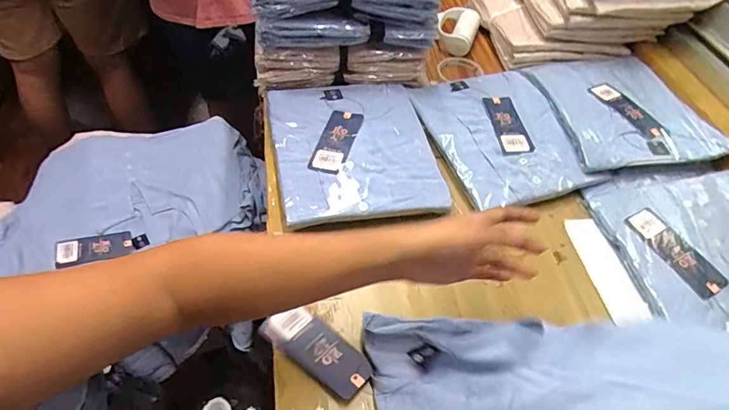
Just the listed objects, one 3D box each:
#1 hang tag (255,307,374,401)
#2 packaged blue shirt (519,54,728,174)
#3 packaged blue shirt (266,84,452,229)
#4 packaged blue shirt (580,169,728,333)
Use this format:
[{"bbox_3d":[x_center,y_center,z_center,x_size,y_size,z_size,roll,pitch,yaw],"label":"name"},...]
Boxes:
[{"bbox_3d":[-0.046,0.143,0.454,0.115,0.008,0.048,29,50,20],"label":"hang tag"},{"bbox_3d":[0.376,-0.152,0.676,0.203,0.020,0.253,-8,52,-12],"label":"packaged blue shirt"},{"bbox_3d":[-0.014,-0.084,0.612,0.210,0.023,0.265,-7,52,-11],"label":"packaged blue shirt"},{"bbox_3d":[0.420,0.064,0.537,0.210,0.037,0.280,-6,52,-10],"label":"packaged blue shirt"}]

